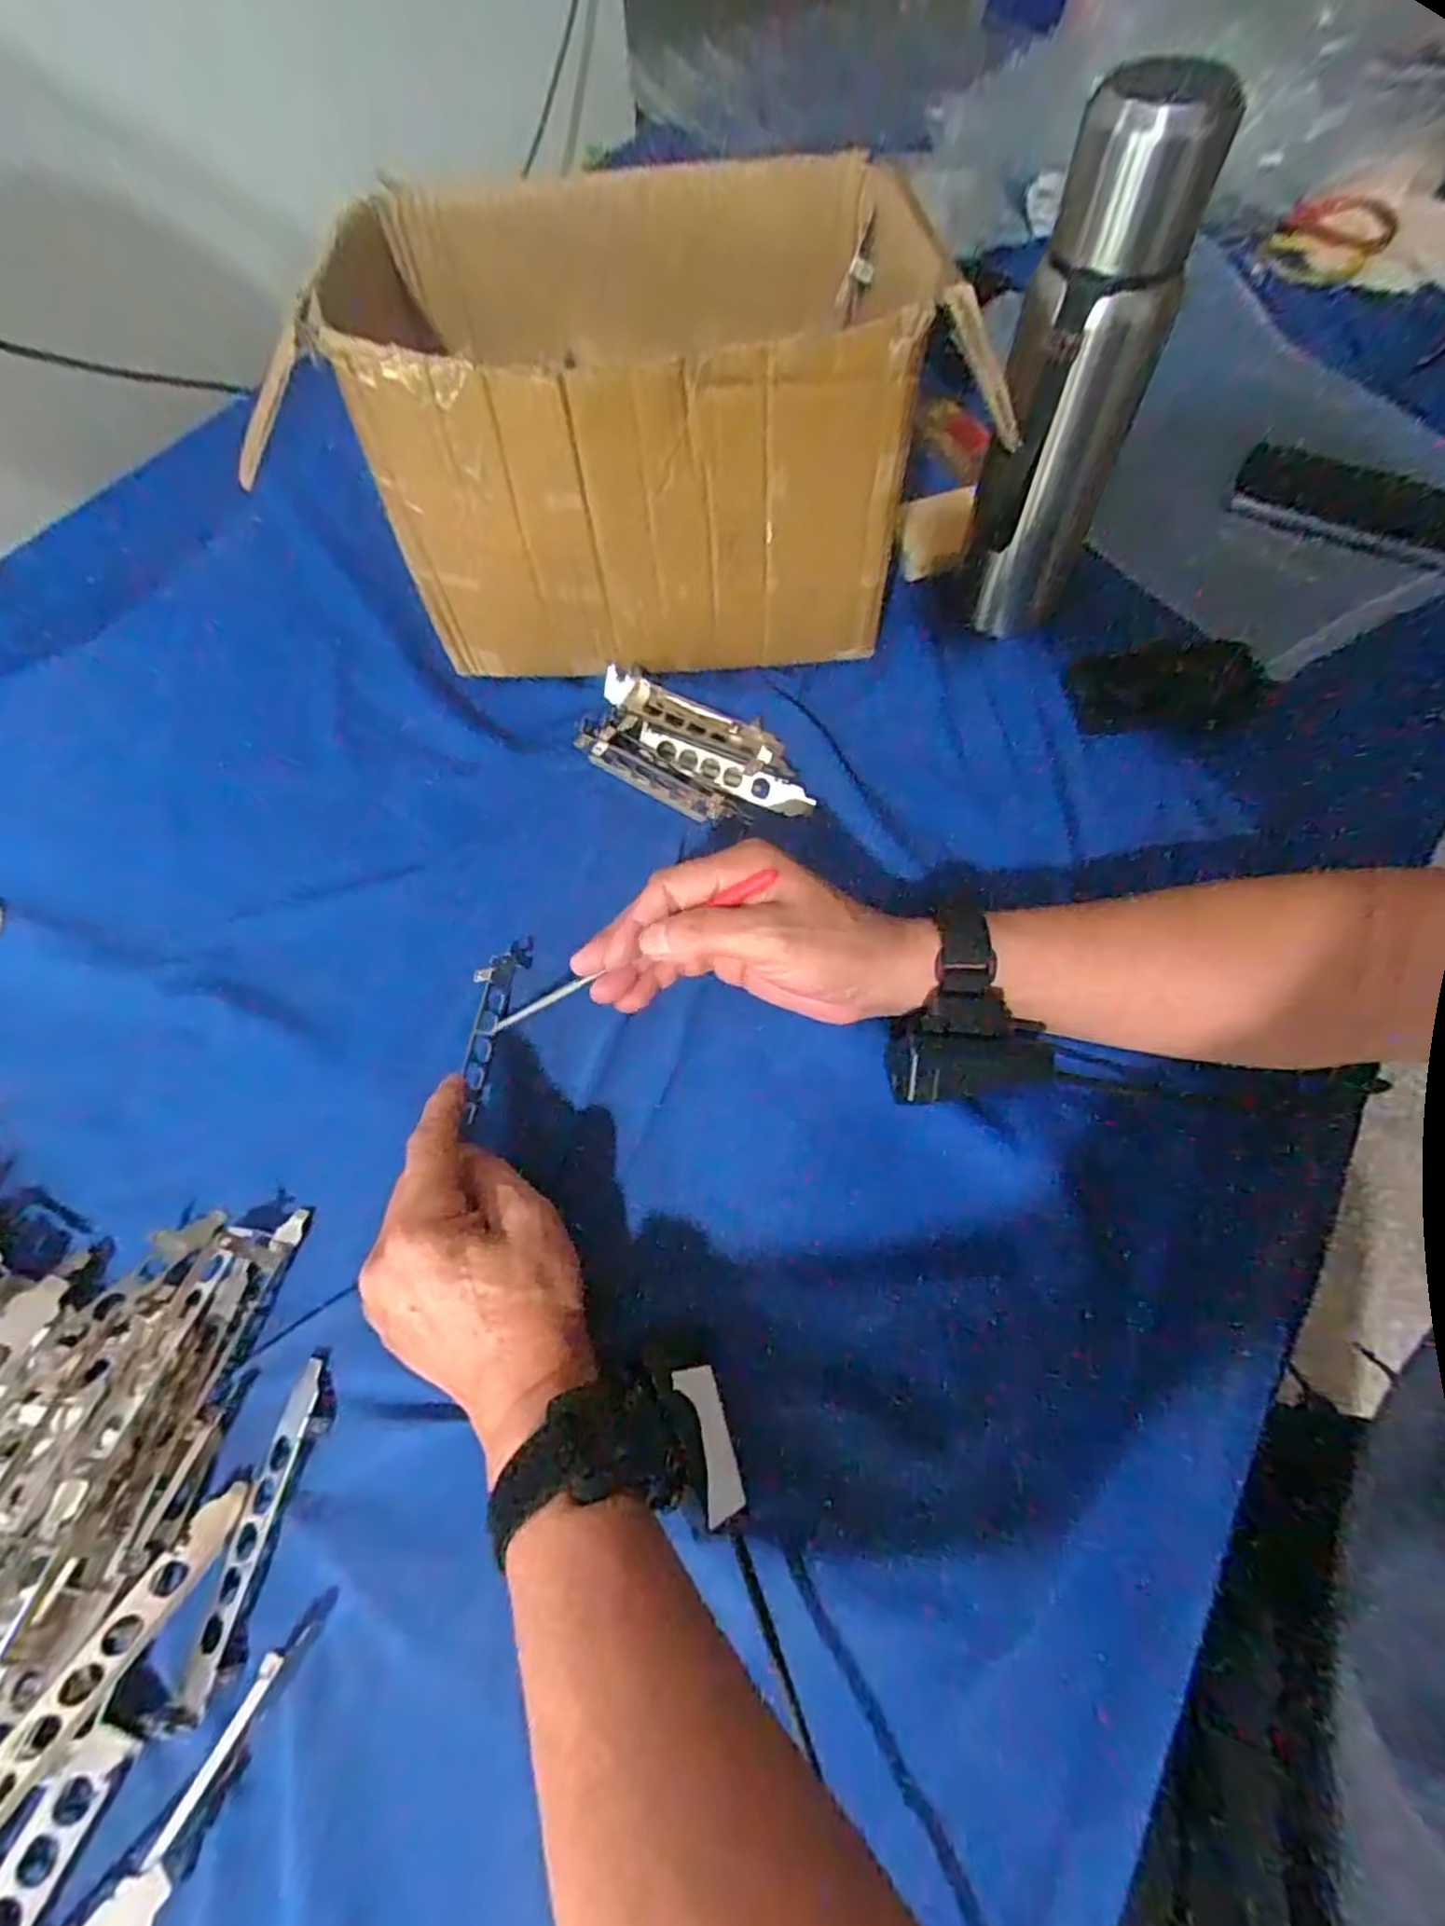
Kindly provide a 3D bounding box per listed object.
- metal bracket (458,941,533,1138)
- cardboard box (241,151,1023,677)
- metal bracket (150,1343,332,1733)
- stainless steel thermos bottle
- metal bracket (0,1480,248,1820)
[{"bbox_3d":[-0.125,0.032,0.389,0.024,0.009,0.108,7,63,3],"label":"metal bracket"},{"bbox_3d":[-0.033,-0.334,0.463,0.325,0.198,0.243,-6,64,0],"label":"cardboard box"},{"bbox_3d":[-0.193,0.234,0.304,0.021,0.010,0.124,10,65,8],"label":"metal bracket"},{"bbox_3d":[0.186,-0.291,0.401,0.072,0.259,0.073,21,67,13],"label":"stainless steel thermos bottle"},{"bbox_3d":[-0.235,0.263,0.279,0.016,0.012,0.120,28,53,13],"label":"metal bracket"}]

